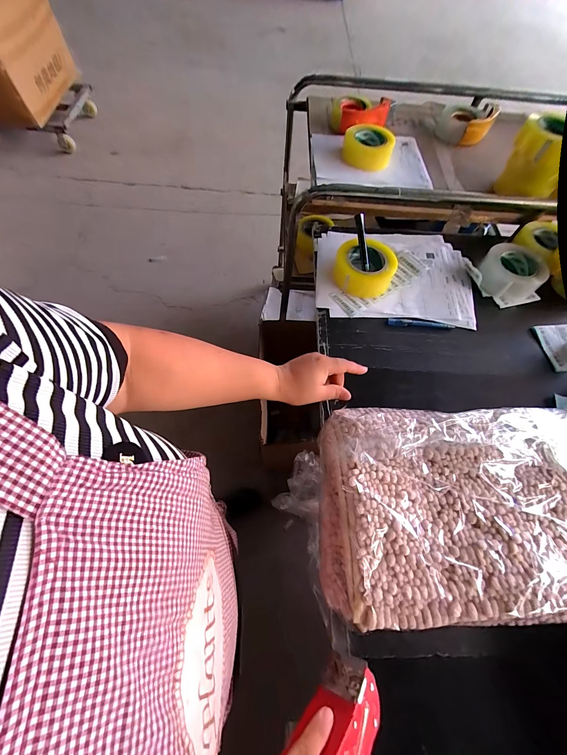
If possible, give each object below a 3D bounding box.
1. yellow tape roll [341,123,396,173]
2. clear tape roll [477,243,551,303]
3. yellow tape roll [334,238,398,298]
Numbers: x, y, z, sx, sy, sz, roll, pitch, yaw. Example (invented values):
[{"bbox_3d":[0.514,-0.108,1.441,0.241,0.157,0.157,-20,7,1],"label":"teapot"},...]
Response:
[{"bbox_3d":[0.215,-0.589,0.777,0.127,0.049,0.118,16,65,5],"label":"yellow tape roll"},{"bbox_3d":[0.486,-0.225,0.652,0.122,0.047,0.117,1,64,-3],"label":"clear tape roll"},{"bbox_3d":[0.168,-0.230,0.633,0.119,0.055,0.115,1,64,-3],"label":"yellow tape roll"}]

